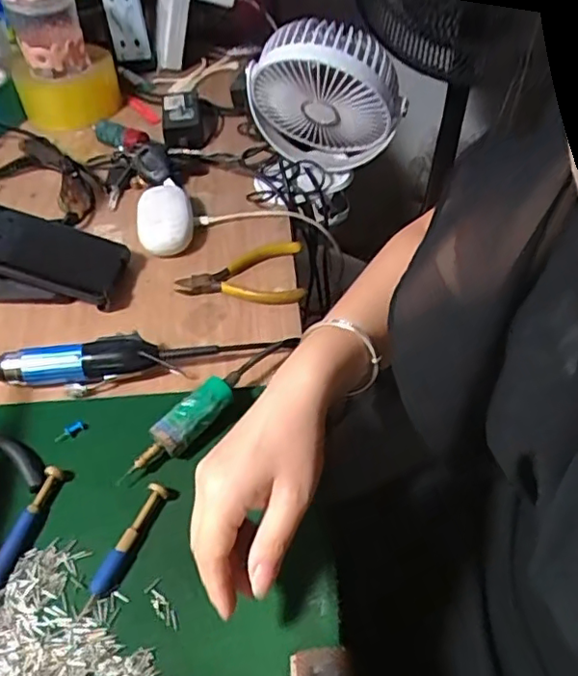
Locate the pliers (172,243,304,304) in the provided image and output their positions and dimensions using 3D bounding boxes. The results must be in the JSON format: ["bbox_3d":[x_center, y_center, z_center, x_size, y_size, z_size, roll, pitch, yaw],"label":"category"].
[{"bbox_3d":[-0.047,-0.066,0.593,0.121,0.013,0.087,-1,47,2],"label":"pliers"}]

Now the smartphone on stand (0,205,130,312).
[{"bbox_3d":[-0.240,-0.080,0.566,0.159,0.087,0.087,2,47,4],"label":"smartphone on stand"}]

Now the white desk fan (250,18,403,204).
[{"bbox_3d":[0.037,-0.239,0.644,0.156,0.172,0.087,-4,47,-1],"label":"white desk fan"}]

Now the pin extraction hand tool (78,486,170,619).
[{"bbox_3d":[-0.110,0.139,0.401,0.012,0.015,0.089,17,50,18],"label":"pin extraction hand tool"}]

